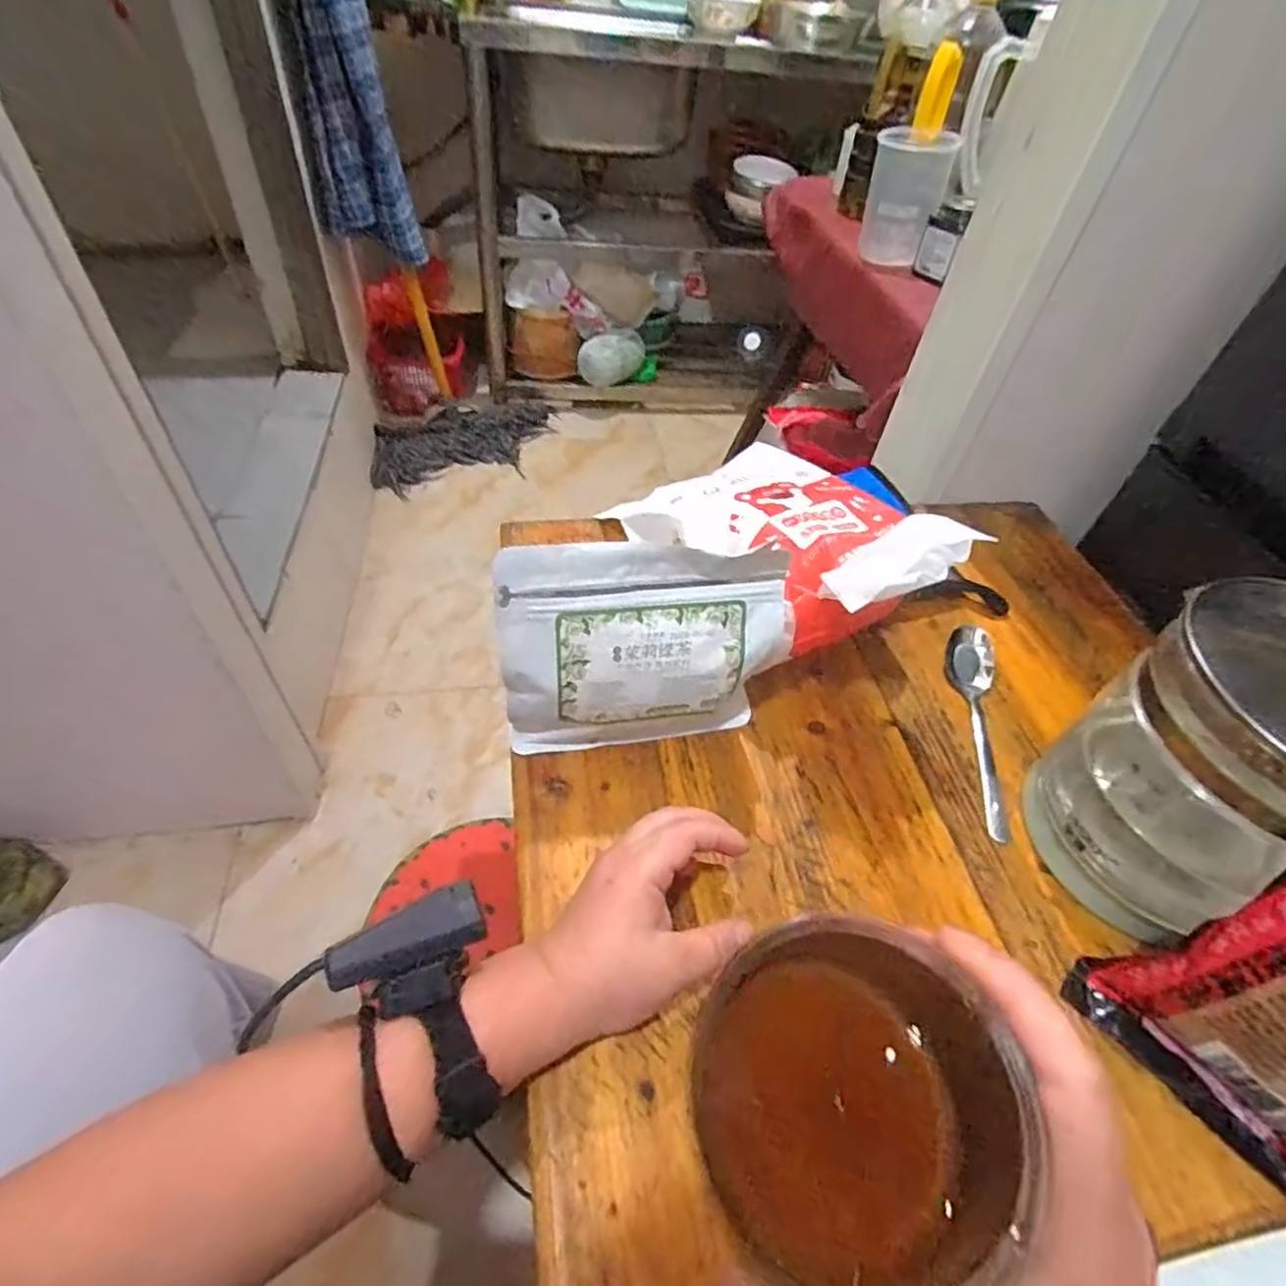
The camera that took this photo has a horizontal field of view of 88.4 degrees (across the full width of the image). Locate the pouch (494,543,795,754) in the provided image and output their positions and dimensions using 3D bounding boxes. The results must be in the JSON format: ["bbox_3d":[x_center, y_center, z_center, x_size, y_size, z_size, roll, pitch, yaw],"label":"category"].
[{"bbox_3d":[0.002,0.010,0.428,0.178,0.152,0.045,-4,49,-10],"label":"pouch"}]

